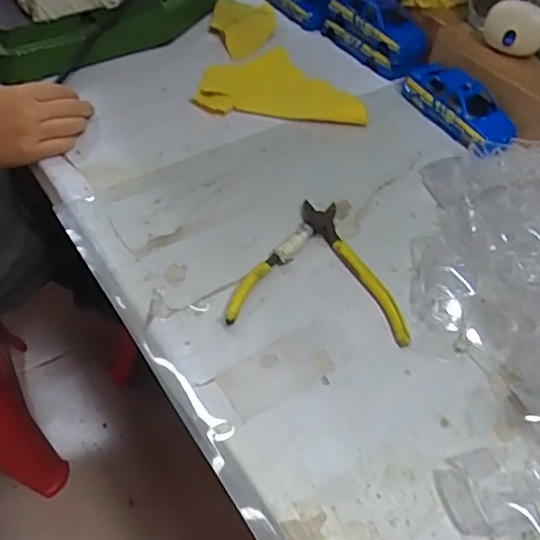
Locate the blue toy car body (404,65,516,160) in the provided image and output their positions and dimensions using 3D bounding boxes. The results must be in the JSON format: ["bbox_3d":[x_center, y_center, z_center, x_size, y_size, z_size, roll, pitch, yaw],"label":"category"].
[{"bbox_3d":[0.199,-0.167,0.574,0.059,0.034,0.138,-15,52,-16],"label":"blue toy car body"}]

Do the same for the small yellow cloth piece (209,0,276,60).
[{"bbox_3d":[-0.033,-0.302,0.686,0.078,0.023,0.117,6,50,1],"label":"small yellow cloth piece"}]

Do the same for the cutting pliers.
[{"bbox_3d":[0.041,-0.006,0.441,0.129,0.013,0.134,6,50,1],"label":"cutting pliers"}]

